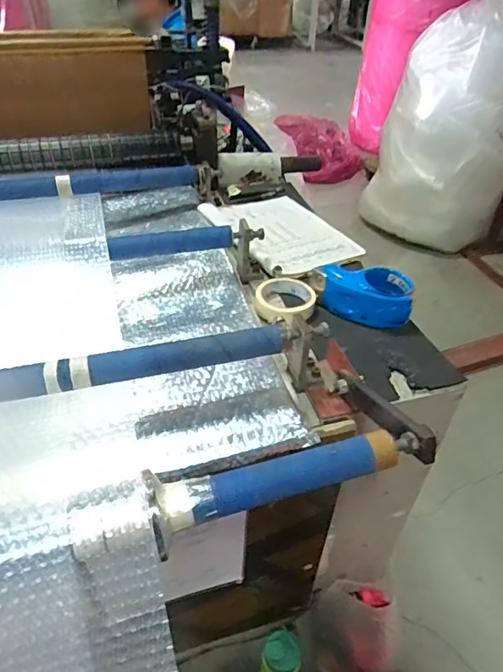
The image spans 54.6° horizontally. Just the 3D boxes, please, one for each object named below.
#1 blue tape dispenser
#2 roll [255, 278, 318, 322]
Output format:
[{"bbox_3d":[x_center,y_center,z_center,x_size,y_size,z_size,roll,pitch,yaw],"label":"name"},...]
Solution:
[{"bbox_3d":[0.183,-0.074,0.775,0.153,0.054,0.104,21,43,20],"label":"blue tape dispenser"},{"bbox_3d":[0.053,-0.058,0.775,0.096,0.026,0.094,2,40,-2],"label":"roll"}]

